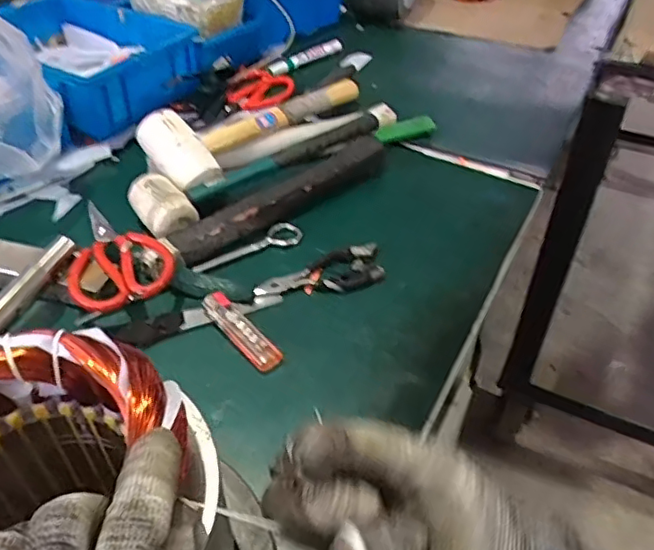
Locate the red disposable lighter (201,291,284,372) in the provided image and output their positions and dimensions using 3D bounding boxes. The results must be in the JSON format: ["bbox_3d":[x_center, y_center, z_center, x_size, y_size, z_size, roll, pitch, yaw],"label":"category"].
[{"bbox_3d":[-0.072,0.046,0.488,0.022,0.012,0.088,-32,54,-29],"label":"red disposable lighter"}]

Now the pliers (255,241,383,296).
[{"bbox_3d":[-0.004,0.001,0.536,0.118,0.011,0.051,-17,48,-18],"label":"pliers"}]

